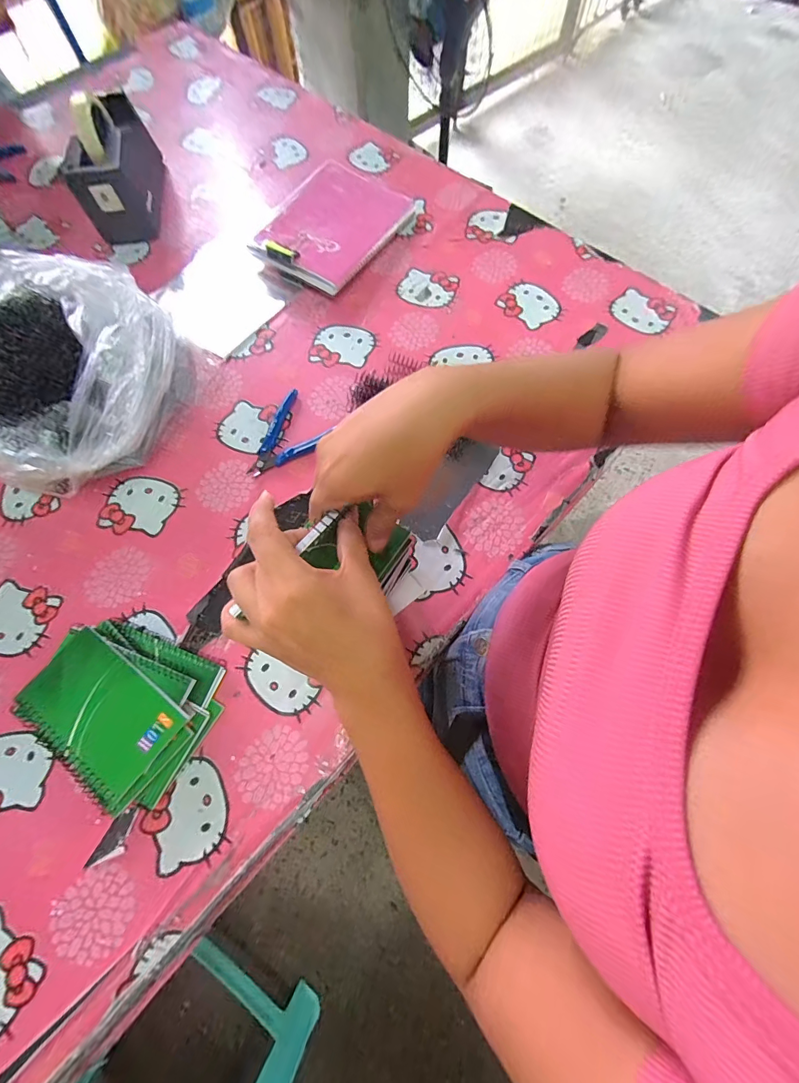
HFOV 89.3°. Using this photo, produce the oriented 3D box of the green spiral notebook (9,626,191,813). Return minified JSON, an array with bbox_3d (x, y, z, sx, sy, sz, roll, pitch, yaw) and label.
[{"bbox_3d":[-0.258,0.146,0.347,0.129,0.012,0.086,34,74,11],"label":"green spiral notebook"}]

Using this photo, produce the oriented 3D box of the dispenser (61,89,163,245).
[{"bbox_3d":[-0.413,-0.549,0.585,0.084,0.118,0.210,-8,70,-2],"label":"dispenser"}]

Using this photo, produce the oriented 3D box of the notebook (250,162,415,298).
[{"bbox_3d":[-0.091,-0.466,0.585,0.158,0.018,0.235,33,69,1],"label":"notebook"}]

